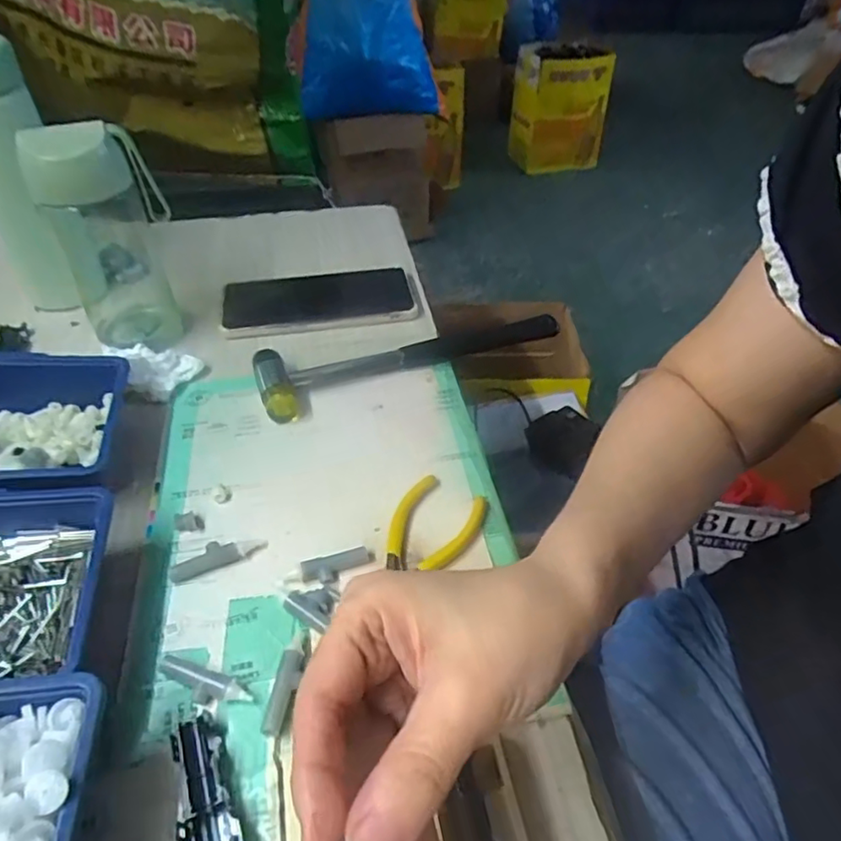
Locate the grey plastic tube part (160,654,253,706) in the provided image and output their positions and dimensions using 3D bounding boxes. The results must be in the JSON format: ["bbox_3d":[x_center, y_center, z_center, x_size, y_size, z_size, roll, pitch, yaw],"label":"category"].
[{"bbox_3d":[-0.104,0.124,0.286,0.048,0.010,0.016,17,46,16],"label":"grey plastic tube part"}]

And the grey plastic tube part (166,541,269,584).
[{"bbox_3d":[-0.114,0.076,0.339,0.052,0.008,0.015,-19,47,-20],"label":"grey plastic tube part"}]

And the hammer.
[{"bbox_3d":[-0.004,-0.049,0.461,0.234,0.026,0.048,-14,46,-16],"label":"hammer"}]

